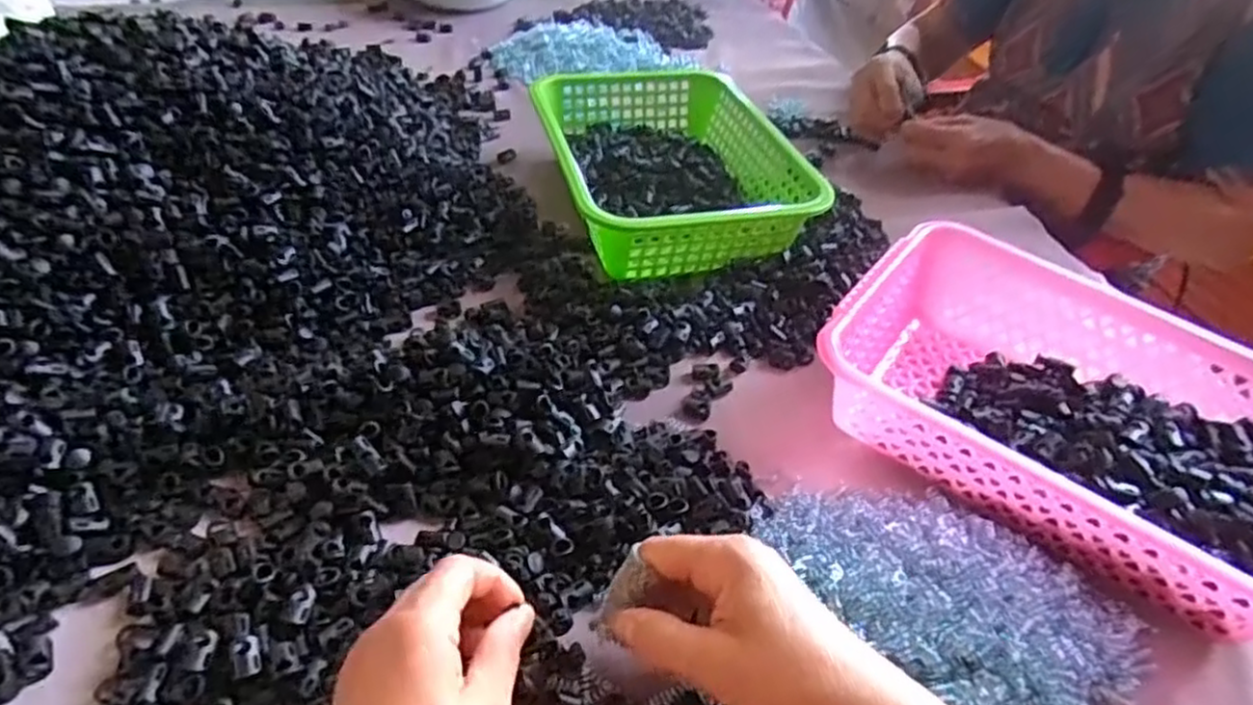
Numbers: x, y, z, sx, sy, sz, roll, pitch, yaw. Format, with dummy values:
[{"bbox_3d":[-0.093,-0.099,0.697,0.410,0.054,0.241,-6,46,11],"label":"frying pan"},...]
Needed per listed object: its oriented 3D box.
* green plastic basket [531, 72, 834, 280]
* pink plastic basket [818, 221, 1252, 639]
[{"bbox_3d":[0.033,-0.185,0.728,0.217,0.076,0.292,-8,43,-14],"label":"green plastic basket"},{"bbox_3d":[0.300,0.041,0.496,0.310,0.085,0.219,30,47,26],"label":"pink plastic basket"}]

